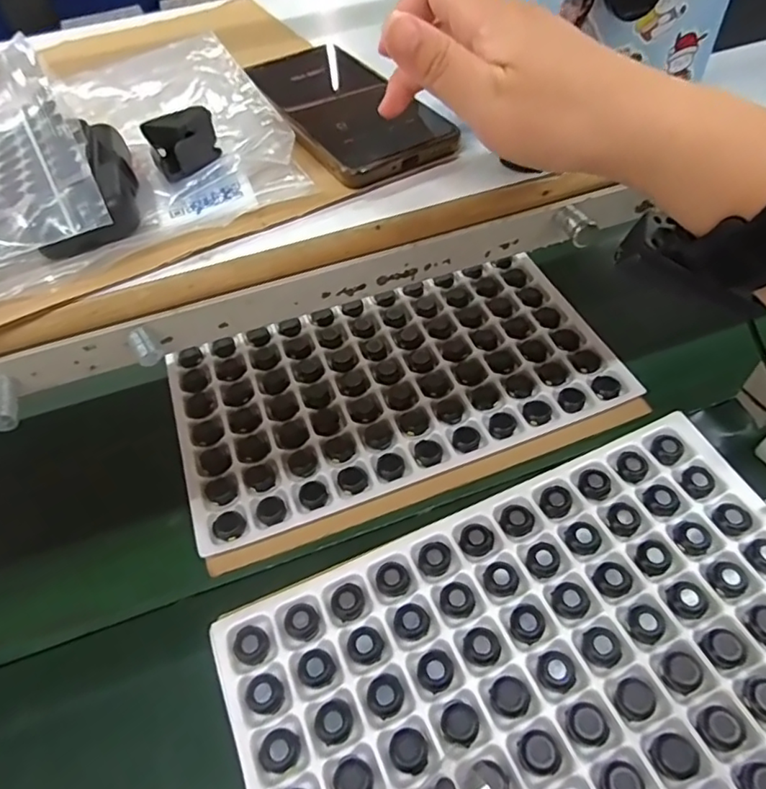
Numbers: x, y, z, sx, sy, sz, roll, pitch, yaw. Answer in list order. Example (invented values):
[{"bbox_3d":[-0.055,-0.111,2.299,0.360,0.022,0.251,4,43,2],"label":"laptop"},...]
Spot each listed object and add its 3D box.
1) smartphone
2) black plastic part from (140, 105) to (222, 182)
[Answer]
[{"bbox_3d":[-0.026,-0.183,0.354,0.077,0.015,0.171,-26,55,-15],"label":"smartphone"},{"bbox_3d":[-0.114,-0.147,0.326,0.039,0.020,0.042,-25,54,-14],"label":"black plastic part"}]

